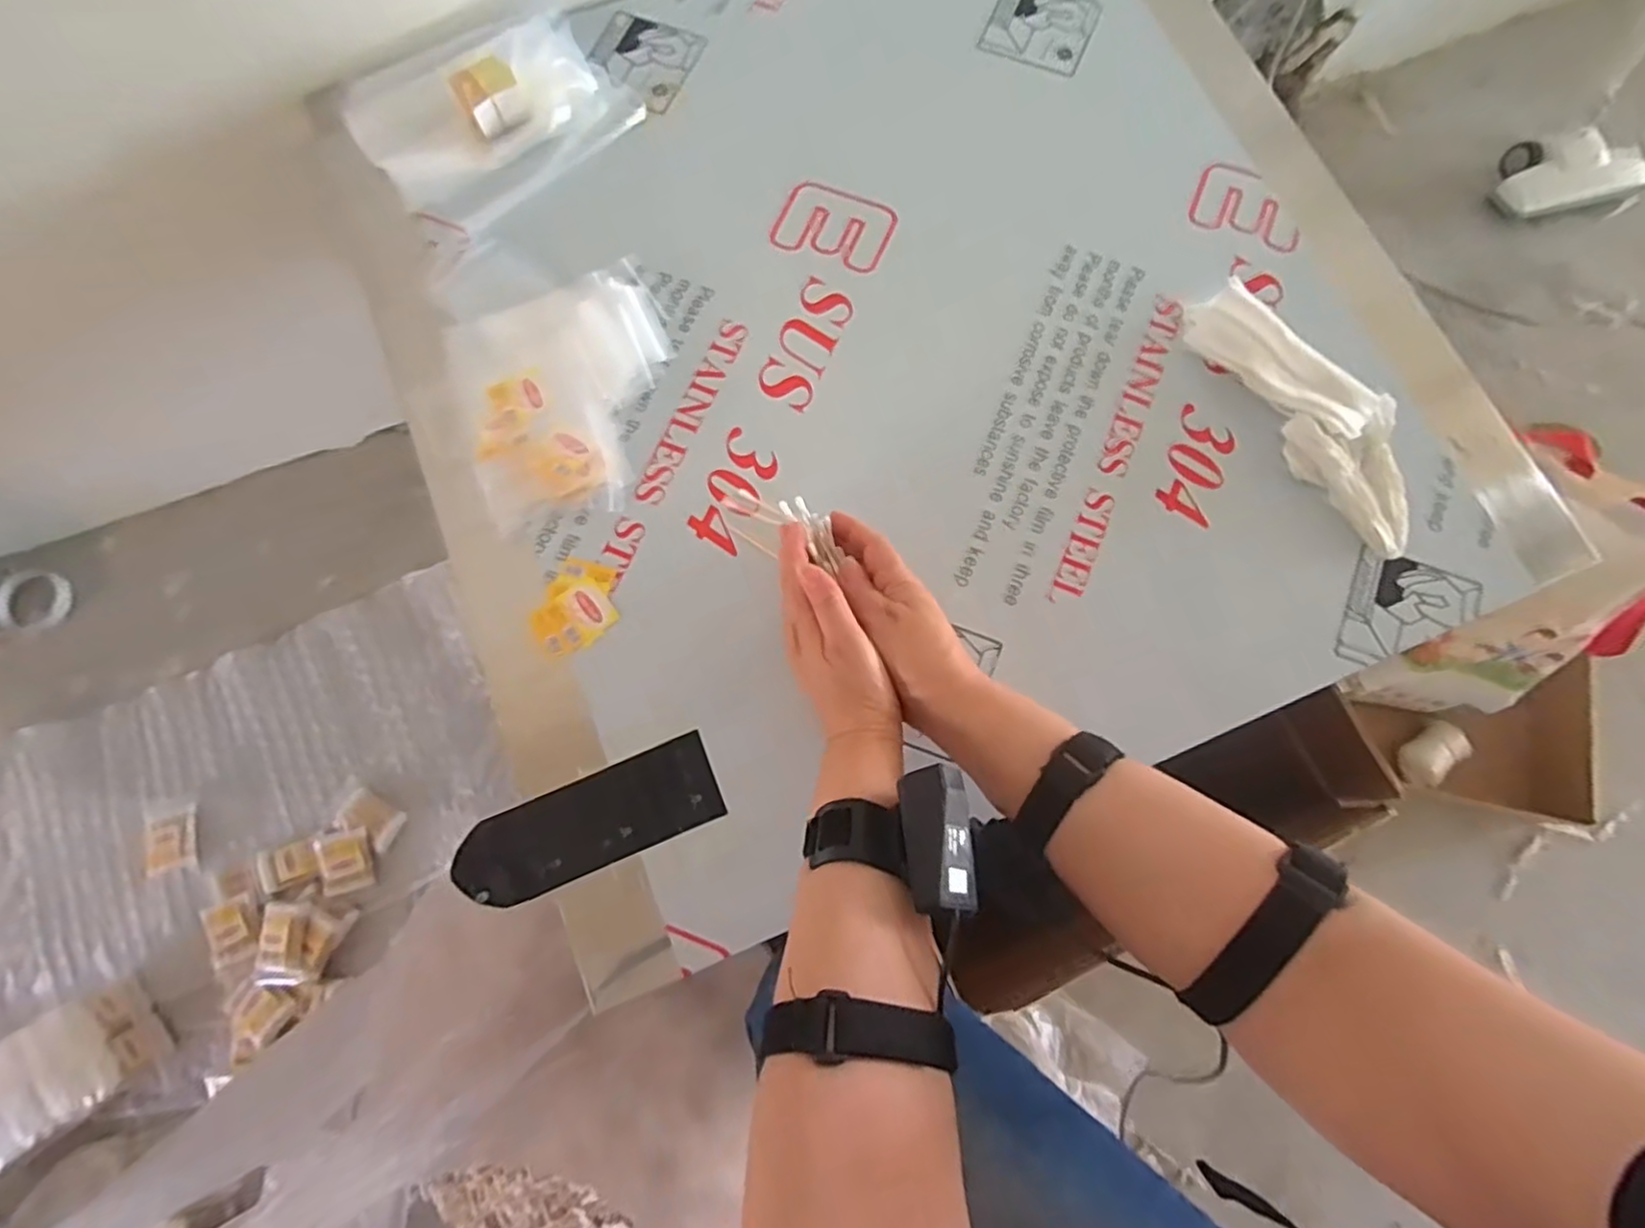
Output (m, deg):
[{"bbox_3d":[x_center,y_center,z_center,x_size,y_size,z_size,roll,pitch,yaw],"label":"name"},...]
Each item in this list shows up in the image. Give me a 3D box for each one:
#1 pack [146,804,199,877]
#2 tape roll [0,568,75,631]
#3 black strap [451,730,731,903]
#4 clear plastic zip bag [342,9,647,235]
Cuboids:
[{"bbox_3d":[-0.797,0.277,0.879,0.055,0.018,0.072,-14,77,-4],"label":"pack"},{"bbox_3d":[-1.058,-0.019,0.958,0.088,0.013,0.080,0,77,-1],"label":"tape roll"},{"bbox_3d":[-0.158,0.142,0.484,0.177,0.008,0.060,-22,78,-6],"label":"black strap"},{"bbox_3d":[-0.280,-0.427,0.596,0.200,0.042,0.161,-42,81,-9],"label":"clear plastic zip bag"}]

